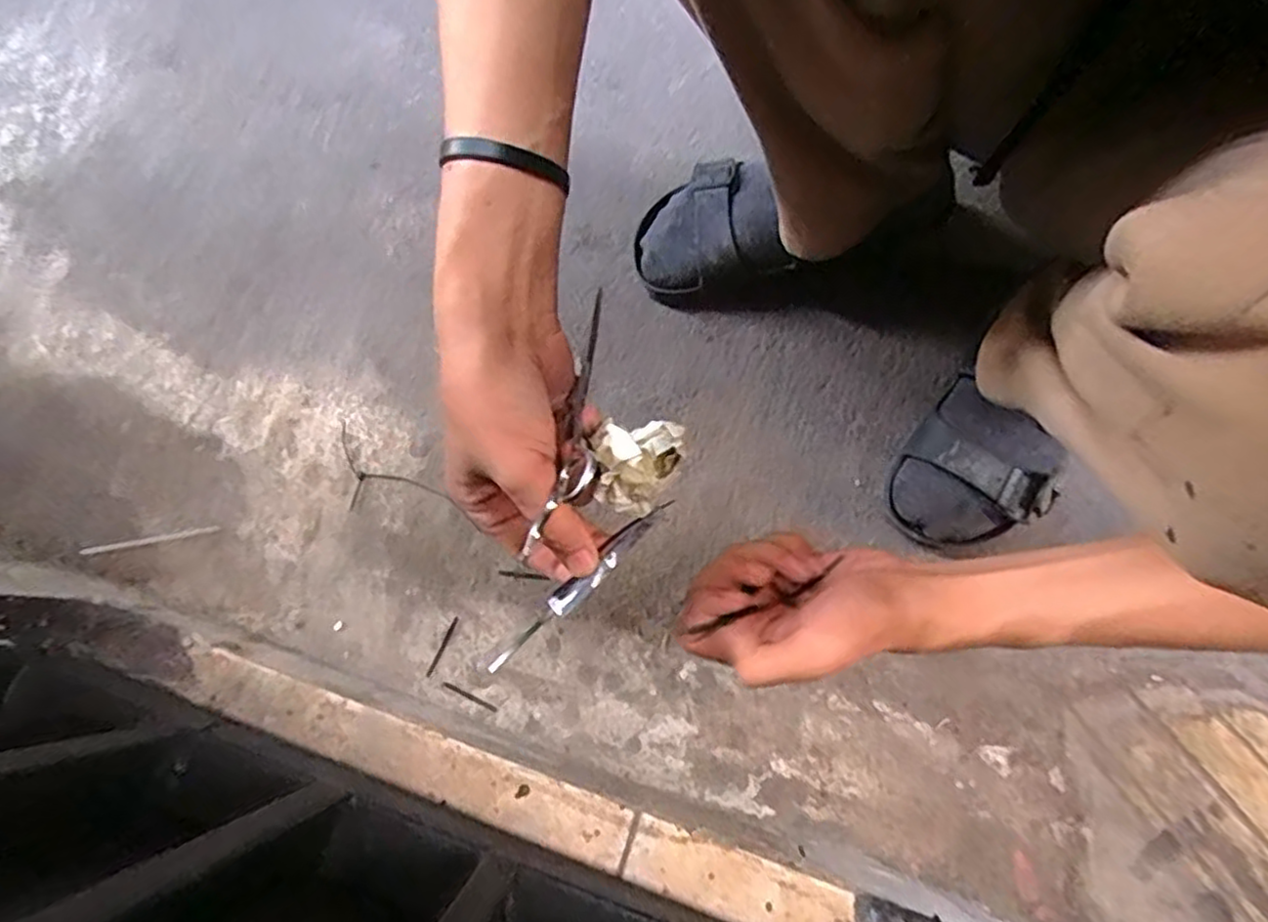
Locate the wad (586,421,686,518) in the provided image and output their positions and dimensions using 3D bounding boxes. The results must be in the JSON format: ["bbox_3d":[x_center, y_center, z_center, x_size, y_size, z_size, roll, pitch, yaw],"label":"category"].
[{"bbox_3d":[-0.001,0.001,0.351,0.043,0.027,0.044,20,76,6],"label":"wad"}]

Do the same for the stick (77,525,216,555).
[{"bbox_3d":[-0.385,0.063,0.554,0.103,0.006,0.006,-11,75,-2],"label":"stick"}]

